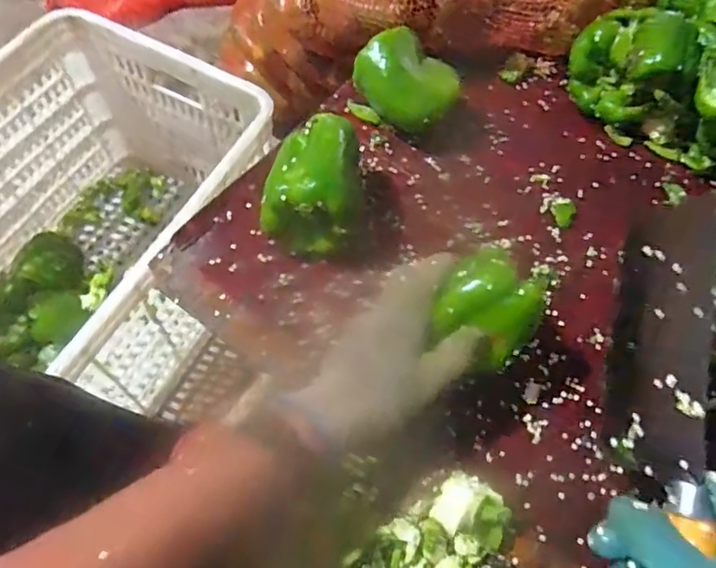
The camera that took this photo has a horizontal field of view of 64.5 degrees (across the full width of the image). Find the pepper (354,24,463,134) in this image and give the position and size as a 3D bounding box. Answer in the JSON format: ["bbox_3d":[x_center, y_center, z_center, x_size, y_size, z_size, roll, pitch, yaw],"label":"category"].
[{"bbox_3d":[0.049,-0.205,0.577,0.101,0.061,0.073,34,65,13],"label":"pepper"}]

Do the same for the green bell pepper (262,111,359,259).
[{"bbox_3d":[-0.041,-0.089,0.501,0.084,0.068,0.114,5,62,-1],"label":"green bell pepper"}]

